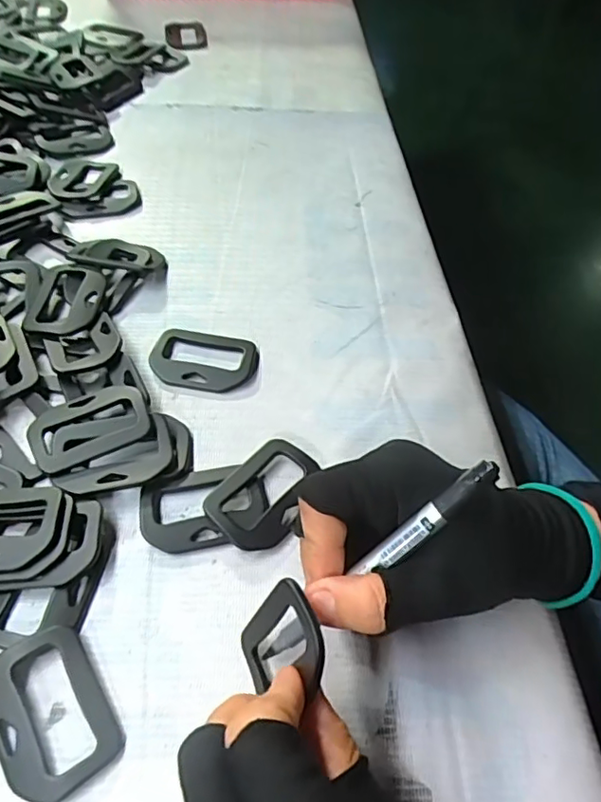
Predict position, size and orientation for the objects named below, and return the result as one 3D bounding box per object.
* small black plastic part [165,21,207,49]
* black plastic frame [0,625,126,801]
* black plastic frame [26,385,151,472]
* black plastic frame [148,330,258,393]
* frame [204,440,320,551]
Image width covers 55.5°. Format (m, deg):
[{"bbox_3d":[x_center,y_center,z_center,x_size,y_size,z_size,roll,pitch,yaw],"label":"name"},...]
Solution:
[{"bbox_3d":[-0.120,-0.384,0.598,0.041,0.004,0.065,-6,54,-8],"label":"small black plastic part"},{"bbox_3d":[-0.102,0.125,0.229,0.042,0.009,0.061,-29,60,-22],"label":"black plastic frame"},{"bbox_3d":[-0.112,0.012,0.300,0.060,0.006,0.040,-23,59,-16],"label":"black plastic frame"},{"bbox_3d":[-0.058,-0.025,0.344,0.063,0.005,0.043,6,54,1],"label":"black plastic frame"},{"bbox_3d":[-0.017,0.047,0.289,0.060,0.005,0.044,-37,62,-27],"label":"frame"}]

